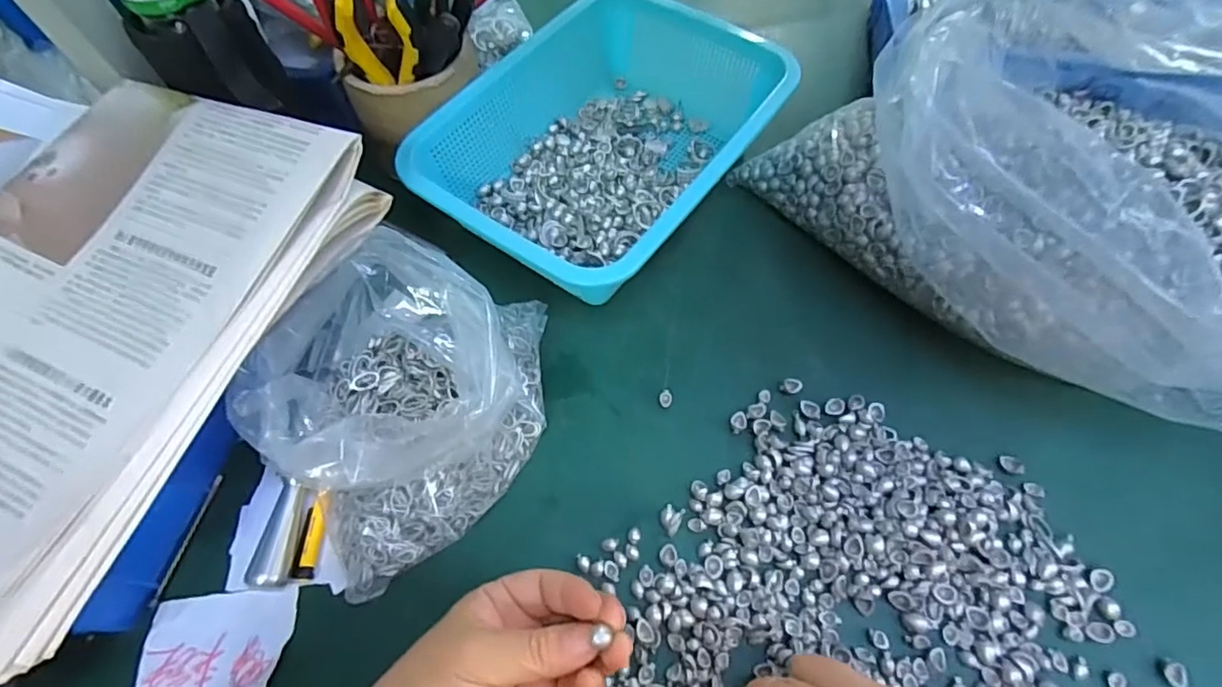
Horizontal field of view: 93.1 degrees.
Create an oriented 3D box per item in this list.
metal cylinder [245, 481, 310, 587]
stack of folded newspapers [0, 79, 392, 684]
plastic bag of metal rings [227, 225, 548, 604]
[{"bbox_3d":[-0.188,0.110,0.332,0.018,0.018,0.054,0,61,2],"label":"metal cylinder"},{"bbox_3d":[-0.272,-0.016,0.289,0.193,0.034,0.275,18,64,12],"label":"stack of folded newspapers"},{"bbox_3d":[-0.110,0.024,0.339,0.177,0.086,0.157,-30,64,-13],"label":"plastic bag of metal rings"}]

